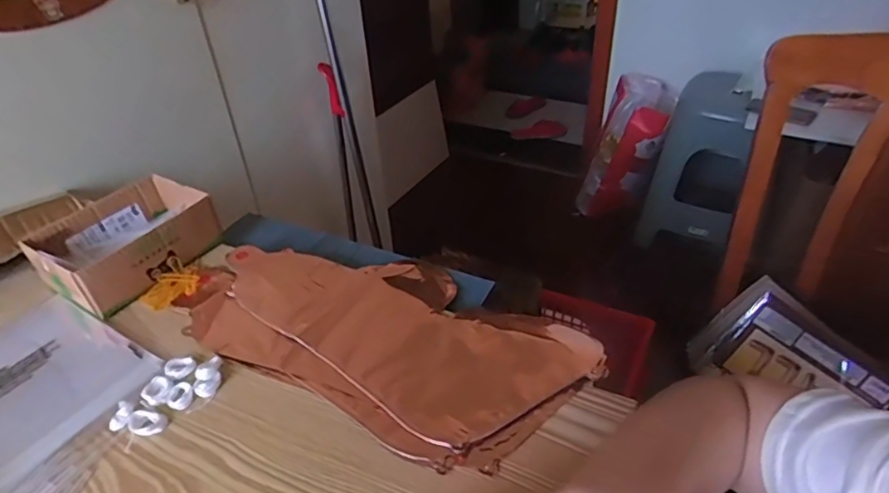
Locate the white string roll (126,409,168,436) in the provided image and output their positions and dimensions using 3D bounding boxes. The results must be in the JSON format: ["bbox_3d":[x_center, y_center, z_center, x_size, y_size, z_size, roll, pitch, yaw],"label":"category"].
[{"bbox_3d":[-0.275,0.162,0.524,0.033,0.008,0.023,4,38,10],"label":"white string roll"}]

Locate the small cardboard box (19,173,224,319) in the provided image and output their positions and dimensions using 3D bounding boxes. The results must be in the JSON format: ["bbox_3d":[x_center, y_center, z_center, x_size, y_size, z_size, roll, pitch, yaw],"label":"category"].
[{"bbox_3d":[-0.393,-0.008,0.703,0.138,0.063,0.182,18,42,26],"label":"small cardboard box"}]

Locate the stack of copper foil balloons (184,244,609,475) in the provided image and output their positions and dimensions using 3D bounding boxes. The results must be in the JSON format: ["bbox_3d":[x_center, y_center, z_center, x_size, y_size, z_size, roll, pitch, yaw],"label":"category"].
[{"bbox_3d":[-0.064,0.085,0.606,0.410,0.015,0.216,18,42,26],"label":"stack of copper foil balloons"}]

